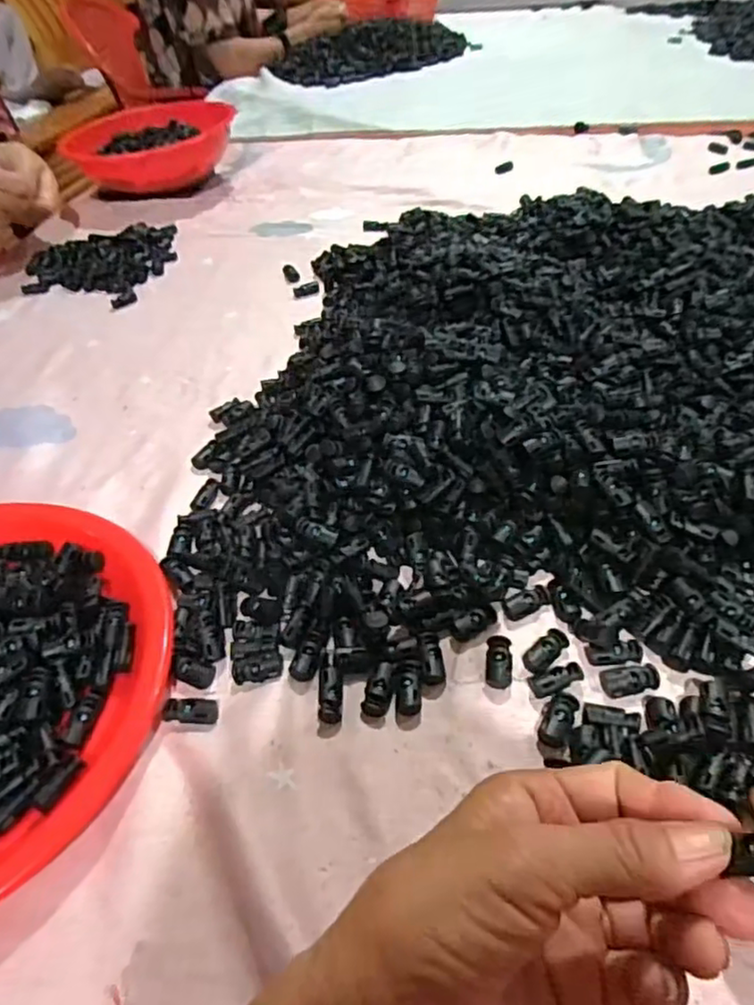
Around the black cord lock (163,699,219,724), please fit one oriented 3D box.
[{"bbox_3d":[-0.098,0.109,0.339,0.028,0.006,0.014,-5,46,1],"label":"black cord lock"}]

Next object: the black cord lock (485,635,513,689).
[{"bbox_3d":[0.066,0.086,0.350,0.014,0.008,0.029,3,47,8],"label":"black cord lock"}]

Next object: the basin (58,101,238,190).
[{"bbox_3d":[-0.320,-0.508,0.936,0.228,0.071,0.228,-3,45,3],"label":"basin"}]

